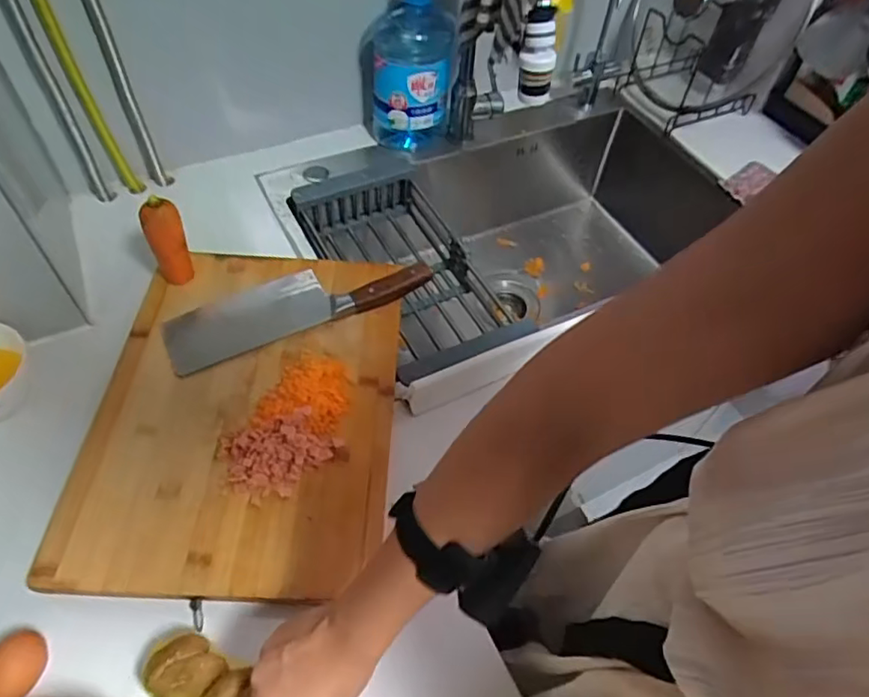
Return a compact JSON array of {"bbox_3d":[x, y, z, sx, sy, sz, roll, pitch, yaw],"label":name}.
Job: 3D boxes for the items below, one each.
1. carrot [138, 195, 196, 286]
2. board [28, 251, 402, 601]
[{"bbox_3d":[-0.312,-0.120,0.707,0.042,0.125,0.034,-22,58,-19],"label":"carrot"},{"bbox_3d":[-0.201,0.046,0.641,0.307,0.020,0.407,3,53,-2],"label":"board"}]

